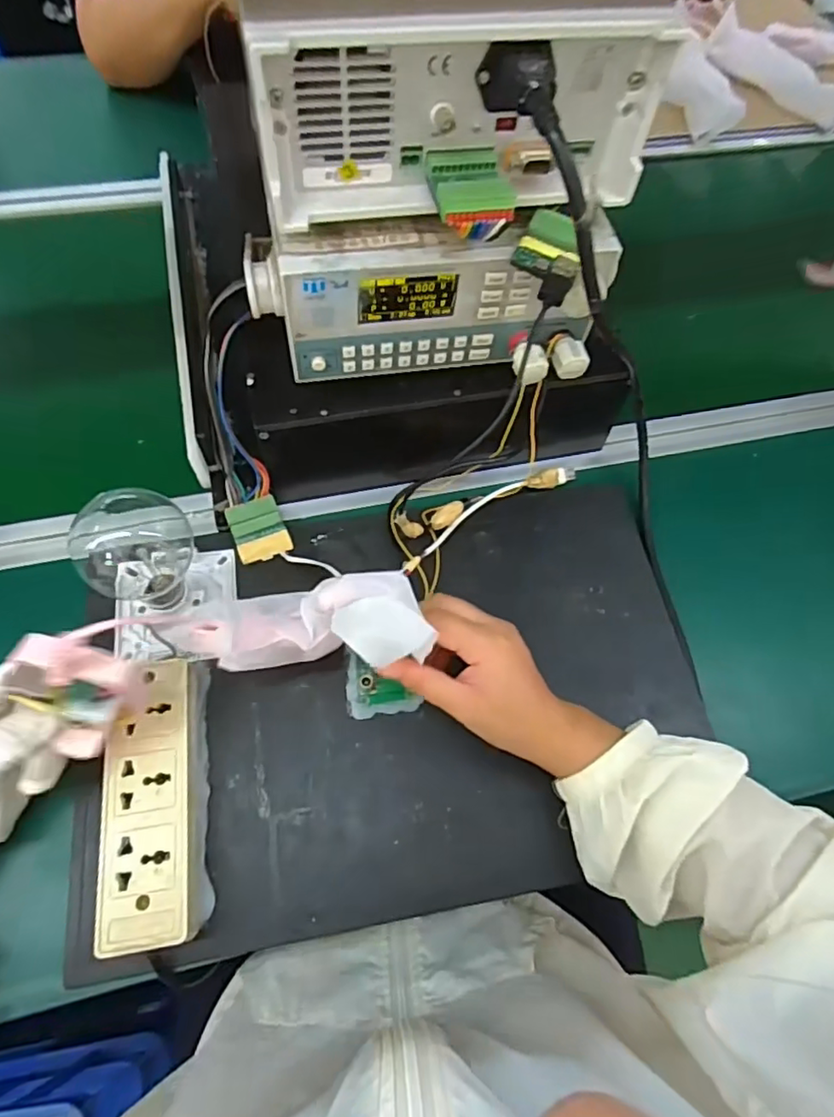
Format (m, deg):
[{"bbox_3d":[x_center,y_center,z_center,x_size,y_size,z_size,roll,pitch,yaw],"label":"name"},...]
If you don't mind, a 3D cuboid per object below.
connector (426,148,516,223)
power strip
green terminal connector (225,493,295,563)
[{"bbox_3d":[0.030,-0.207,0.330,0.042,0.012,0.046,-10,66,-4],"label":"connector"},{"bbox_3d":[-0.167,0.153,0.383,0.055,0.036,0.164,-8,65,-4],"label":"power strip"},{"bbox_3d":[-0.126,-0.023,0.473,0.041,0.008,0.047,-21,105,-16],"label":"green terminal connector"}]

